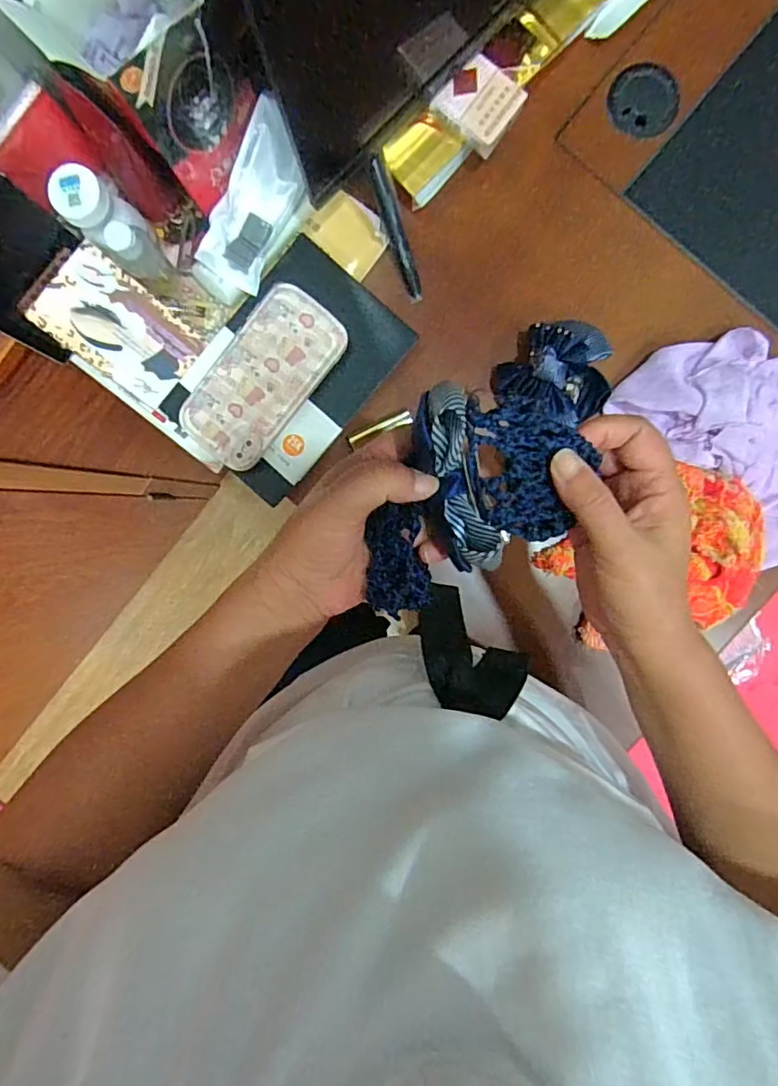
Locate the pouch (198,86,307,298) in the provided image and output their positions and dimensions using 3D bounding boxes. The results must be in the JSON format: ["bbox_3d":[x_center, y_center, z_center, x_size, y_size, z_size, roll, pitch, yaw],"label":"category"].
[{"bbox_3d":[-0.118,-0.286,0.483,0.062,0.017,0.121,28,107,-22],"label":"pouch"}]

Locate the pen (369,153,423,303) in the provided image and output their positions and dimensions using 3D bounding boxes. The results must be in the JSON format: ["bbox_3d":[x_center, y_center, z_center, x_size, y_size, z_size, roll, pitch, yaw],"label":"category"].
[{"bbox_3d":[0.006,-0.277,0.495,0.014,0.012,0.117,-19,113,3],"label":"pen"}]

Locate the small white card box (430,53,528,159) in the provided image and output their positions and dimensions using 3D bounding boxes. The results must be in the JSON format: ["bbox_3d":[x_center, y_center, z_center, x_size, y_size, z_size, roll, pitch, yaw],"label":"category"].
[{"bbox_3d":[0.076,-0.370,0.465,0.063,0.014,0.054,38,94,-1],"label":"small white card box"}]

